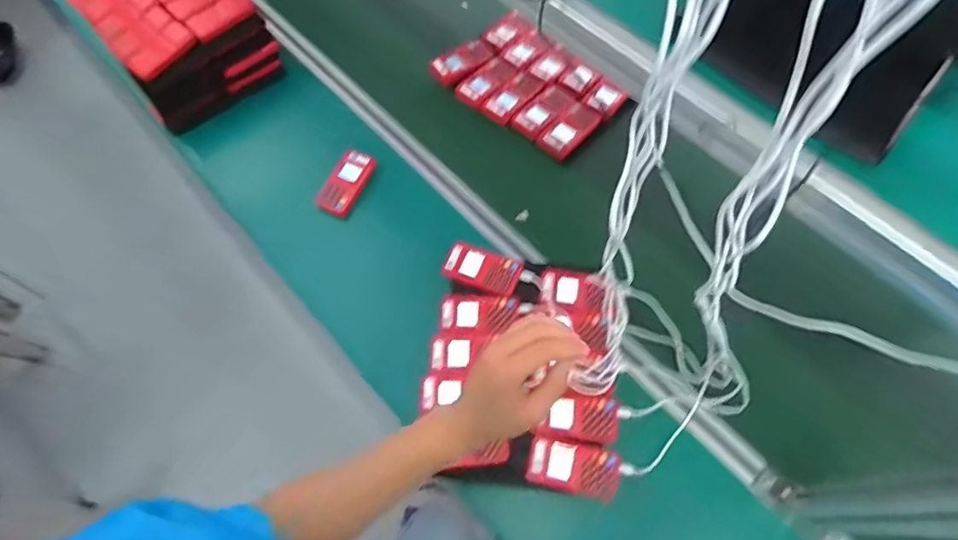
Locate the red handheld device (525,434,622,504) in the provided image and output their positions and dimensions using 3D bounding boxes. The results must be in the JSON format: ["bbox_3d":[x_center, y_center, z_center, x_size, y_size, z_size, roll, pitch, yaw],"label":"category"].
[{"bbox_3d":[0.132,0.272,0.739,0.124,0.019,0.064,13,67,7],"label":"red handheld device"}]

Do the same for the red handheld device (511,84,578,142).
[{"bbox_3d":[0.125,-0.301,1.028,0.071,0.021,0.121,41,73,18],"label":"red handheld device"}]

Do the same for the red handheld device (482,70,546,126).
[{"bbox_3d":[0.070,-0.338,1.052,0.061,0.026,0.118,41,73,18],"label":"red handheld device"}]

